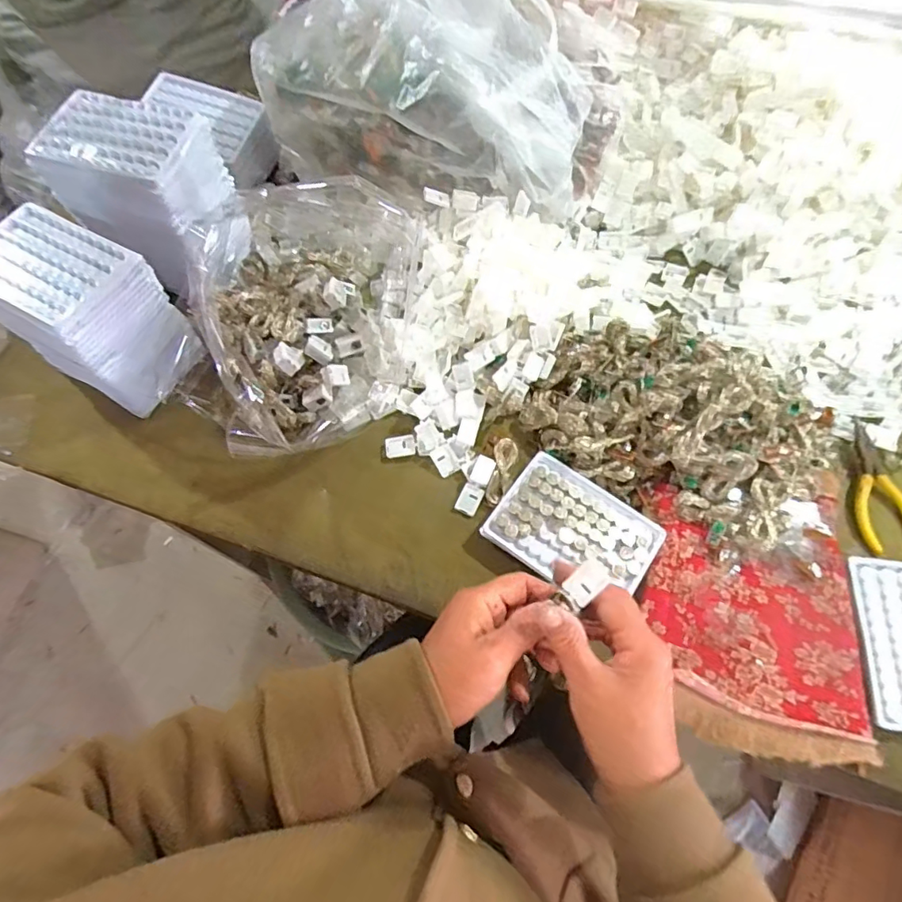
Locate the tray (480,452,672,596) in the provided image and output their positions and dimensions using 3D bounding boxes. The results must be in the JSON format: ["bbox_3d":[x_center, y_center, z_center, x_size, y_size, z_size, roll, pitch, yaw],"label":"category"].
[{"bbox_3d":[0.106,0.068,0.447,0.129,0.012,0.093,34,71,14],"label":"tray"}]

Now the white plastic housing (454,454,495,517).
[{"bbox_3d":[0.023,0.031,0.474,0.020,0.006,0.055,24,83,10],"label":"white plastic housing"}]

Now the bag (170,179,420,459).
[{"bbox_3d":[-0.140,-0.146,0.515,0.204,0.084,0.336,5,66,2],"label":"bag"}]

